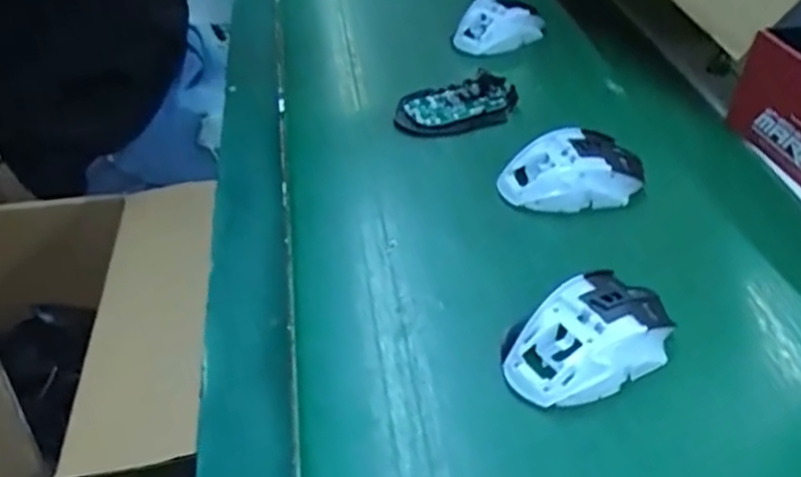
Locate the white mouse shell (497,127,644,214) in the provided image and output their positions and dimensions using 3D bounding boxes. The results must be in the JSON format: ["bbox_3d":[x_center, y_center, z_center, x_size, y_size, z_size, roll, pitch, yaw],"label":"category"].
[{"bbox_3d":[0.133,-0.053,0.555,0.114,0.037,0.060,-9,42,-11],"label":"white mouse shell"}]

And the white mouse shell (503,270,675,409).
[{"bbox_3d":[0.117,0.059,0.432,0.114,0.036,0.065,-28,48,-29],"label":"white mouse shell"}]

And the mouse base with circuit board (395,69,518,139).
[{"bbox_3d":[0.050,-0.120,0.647,0.114,0.017,0.064,-13,43,-15],"label":"mouse base with circuit board"}]

